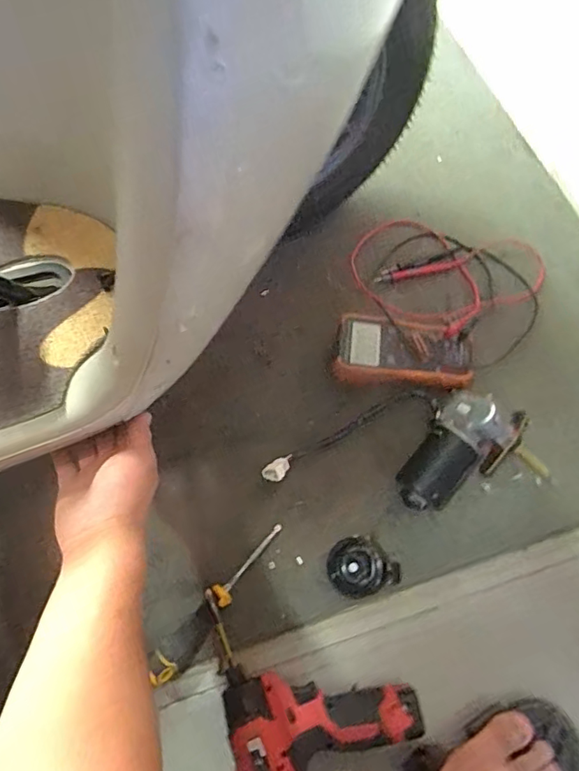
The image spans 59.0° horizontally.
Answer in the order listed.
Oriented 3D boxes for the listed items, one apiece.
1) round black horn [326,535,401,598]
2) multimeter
[{"bbox_3d":[0.082,0.201,0.572,0.078,0.035,0.062,-18,68,-9],"label":"round black horn"},{"bbox_3d":[0.211,-0.114,0.702,0.263,0.046,0.302,16,68,6],"label":"multimeter"}]

